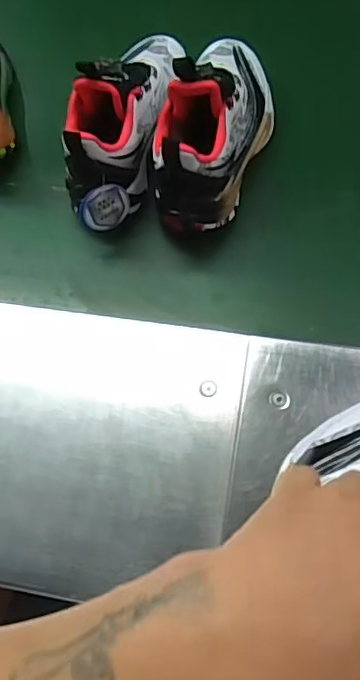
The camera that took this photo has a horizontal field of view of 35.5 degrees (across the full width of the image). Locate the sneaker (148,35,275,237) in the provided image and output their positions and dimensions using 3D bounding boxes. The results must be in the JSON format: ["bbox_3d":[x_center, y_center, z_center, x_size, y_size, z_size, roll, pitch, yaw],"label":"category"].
[{"bbox_3d":[0.041,-0.226,0.565,0.091,0.134,0.228,13,68,7],"label":"sneaker"}]

